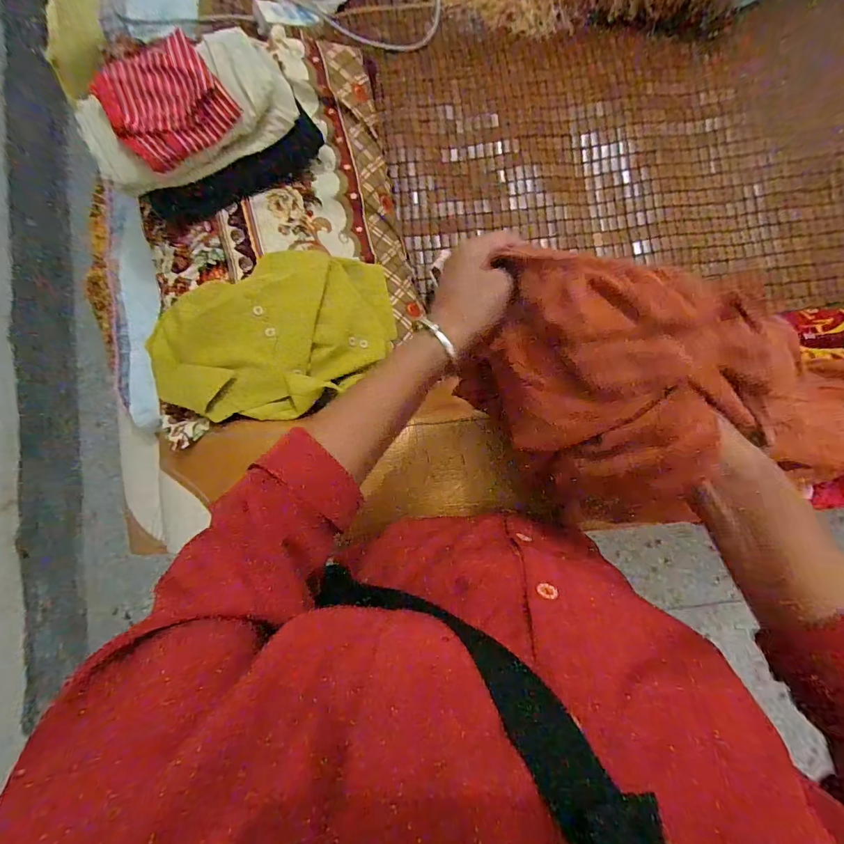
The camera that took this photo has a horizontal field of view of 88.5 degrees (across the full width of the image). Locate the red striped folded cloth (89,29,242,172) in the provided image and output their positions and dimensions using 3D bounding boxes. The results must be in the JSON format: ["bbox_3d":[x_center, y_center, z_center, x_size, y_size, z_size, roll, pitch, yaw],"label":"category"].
[{"bbox_3d":[-0.329,-0.412,0.556,0.142,0.012,0.126,-39,104,-7],"label":"red striped folded cloth"}]

